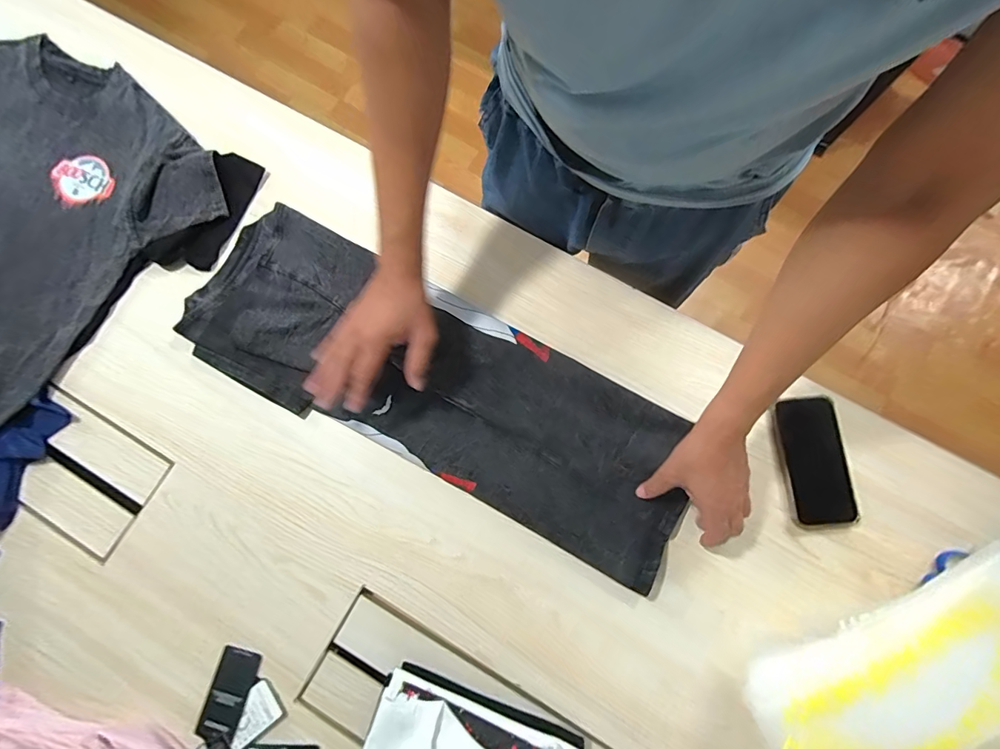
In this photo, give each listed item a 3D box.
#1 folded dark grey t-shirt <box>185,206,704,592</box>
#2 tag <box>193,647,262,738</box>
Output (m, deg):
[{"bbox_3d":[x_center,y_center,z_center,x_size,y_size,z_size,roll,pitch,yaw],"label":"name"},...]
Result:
[{"bbox_3d":[-0.088,0.011,0.605,0.699,0.030,0.228,28,81,5],"label":"folded dark grey t-shirt"},{"bbox_3d":[-0.330,0.387,0.551,0.048,0.004,0.095,14,75,2],"label":"tag"}]

